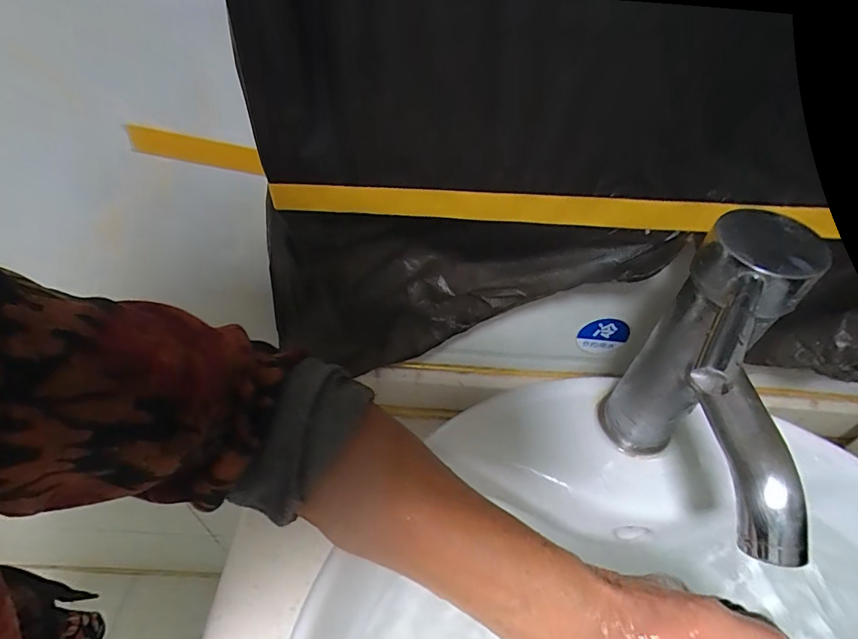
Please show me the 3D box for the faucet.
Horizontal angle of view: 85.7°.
[{"bbox_3d":[0.163,0.054,0.247,0.043,0.175,0.129,-5,47,-8],"label":"faucet"}]

